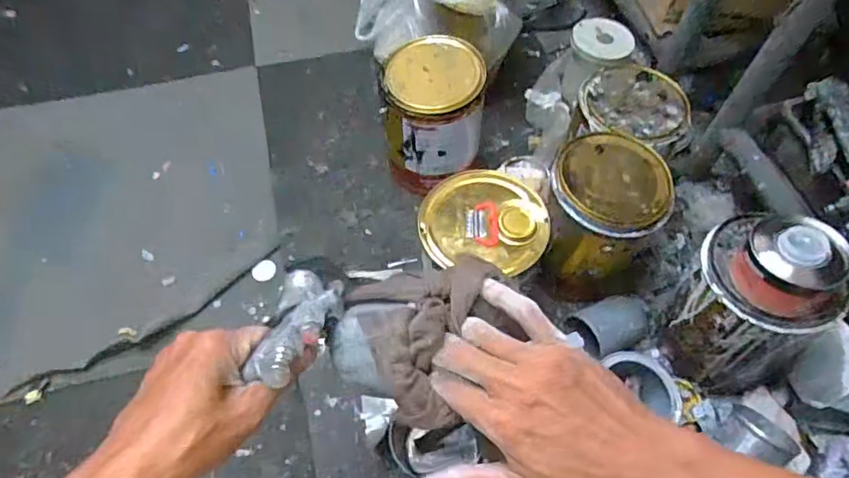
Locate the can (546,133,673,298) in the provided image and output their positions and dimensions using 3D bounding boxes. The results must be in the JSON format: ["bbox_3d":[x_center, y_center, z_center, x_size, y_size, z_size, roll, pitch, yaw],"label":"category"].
[{"bbox_3d":[0.250,-0.042,0.767,0.156,0.159,0.172,19,61,9],"label":"can"}]

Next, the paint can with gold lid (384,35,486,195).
[{"bbox_3d":[0.014,-0.196,0.879,0.148,0.222,0.156,2,60,-1],"label":"paint can with gold lid"}]

